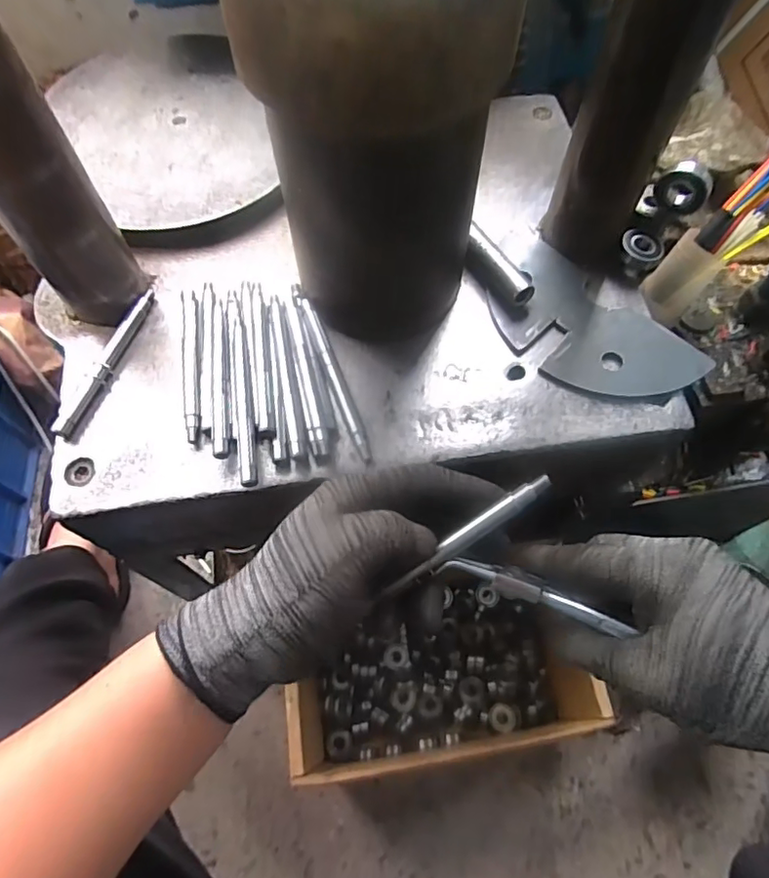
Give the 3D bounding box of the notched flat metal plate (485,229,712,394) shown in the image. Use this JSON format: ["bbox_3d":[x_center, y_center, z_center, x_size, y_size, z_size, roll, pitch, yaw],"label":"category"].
[{"bbox_3d":[0.155,-0.083,0.441,0.097,0.010,0.163,-38,70,-16],"label":"notched flat metal plate"}]

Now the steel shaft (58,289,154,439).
[{"bbox_3d":[-0.211,-0.060,0.436,0.013,0.010,0.134,15,65,8],"label":"steel shaft"}]

